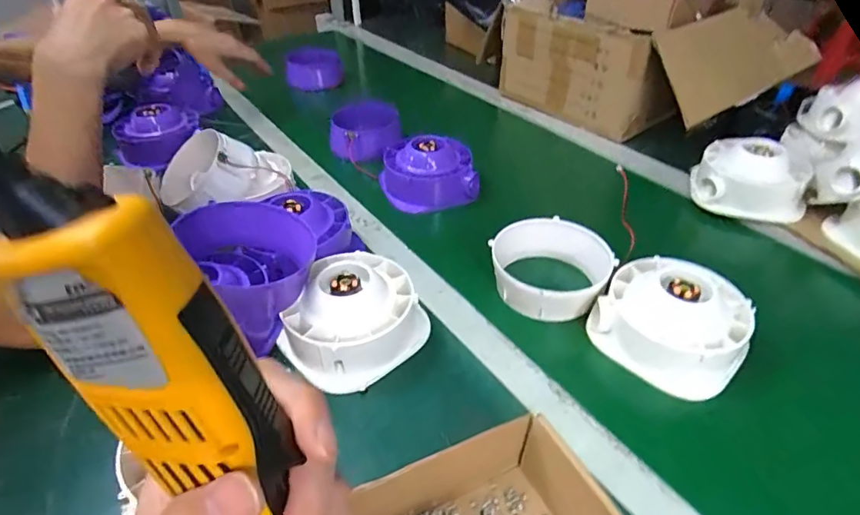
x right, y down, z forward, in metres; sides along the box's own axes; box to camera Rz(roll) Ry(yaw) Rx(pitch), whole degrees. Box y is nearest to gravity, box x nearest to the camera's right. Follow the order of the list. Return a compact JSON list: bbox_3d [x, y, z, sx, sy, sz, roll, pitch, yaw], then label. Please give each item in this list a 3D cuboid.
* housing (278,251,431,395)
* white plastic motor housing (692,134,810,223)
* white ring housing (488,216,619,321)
[{"bbox_3d":[-0.079,0.054,0.474,0.138,0.070,0.124,-28,45,-26],"label":"housing"},{"bbox_3d":[0.435,-0.114,0.656,0.135,0.072,0.111,12,42,18],"label":"white plastic motor housing"},{"bbox_3d":[0.136,0.009,0.539,0.132,0.043,0.126,0,40,5],"label":"white ring housing"}]

